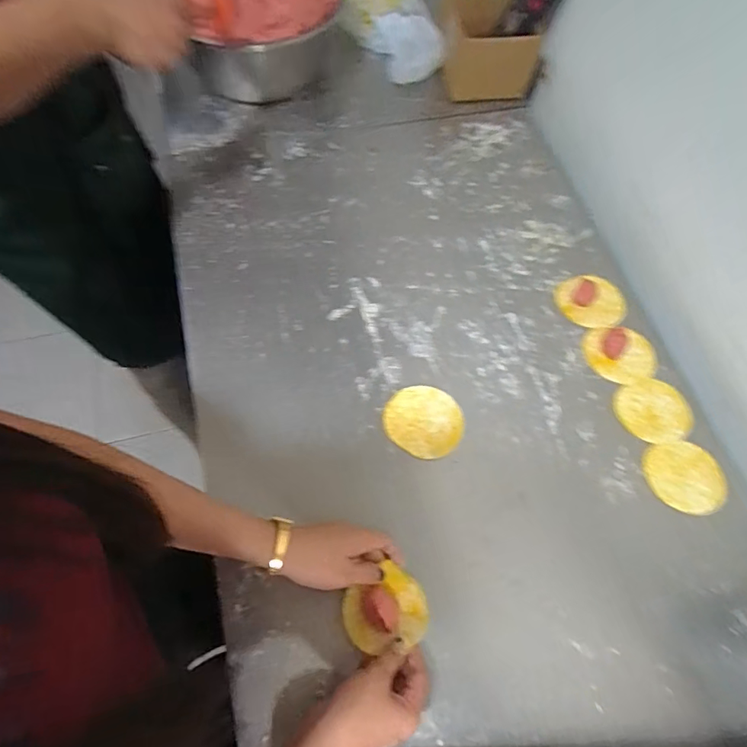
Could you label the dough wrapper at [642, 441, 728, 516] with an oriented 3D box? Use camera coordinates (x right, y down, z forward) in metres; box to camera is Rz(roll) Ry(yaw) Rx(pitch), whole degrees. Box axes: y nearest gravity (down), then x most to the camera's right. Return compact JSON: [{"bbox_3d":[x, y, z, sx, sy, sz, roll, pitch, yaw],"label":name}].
[{"bbox_3d":[0.366,0.121,0.550,0.089,0.007,0.082,1,67,-3],"label":"dough wrapper"}]

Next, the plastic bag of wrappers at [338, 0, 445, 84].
[{"bbox_3d":[0.028,-0.592,0.793,0.095,0.119,0.194,-42,75,-18],"label":"plastic bag of wrappers"}]

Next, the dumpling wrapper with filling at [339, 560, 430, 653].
[{"bbox_3d":[0.013,0.232,0.456,0.079,0.030,0.069,-31,72,-15],"label":"dumpling wrapper with filling"}]

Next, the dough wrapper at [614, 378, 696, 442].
[{"bbox_3d":[0.348,0.046,0.583,0.092,0.004,0.080,-14,69,-9],"label":"dough wrapper"}]

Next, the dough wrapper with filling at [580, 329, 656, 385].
[{"bbox_3d":[0.319,-0.025,0.600,0.093,0.019,0.073,5,67,-1],"label":"dough wrapper with filling"}]

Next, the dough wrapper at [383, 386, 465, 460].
[{"bbox_3d":[0.060,0.056,0.561,0.091,0.004,0.086,0,66,0],"label":"dough wrapper"}]

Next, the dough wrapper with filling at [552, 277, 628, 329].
[{"bbox_3d":[0.297,-0.099,0.645,0.096,0.007,0.077,9,67,1],"label":"dough wrapper with filling"}]

